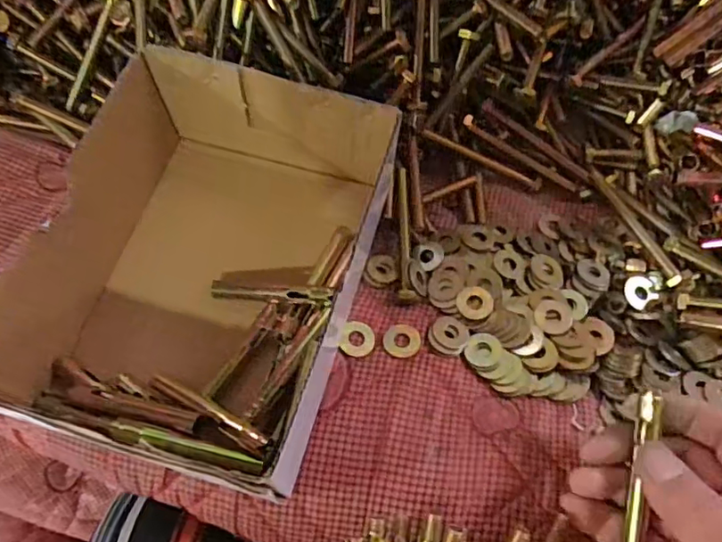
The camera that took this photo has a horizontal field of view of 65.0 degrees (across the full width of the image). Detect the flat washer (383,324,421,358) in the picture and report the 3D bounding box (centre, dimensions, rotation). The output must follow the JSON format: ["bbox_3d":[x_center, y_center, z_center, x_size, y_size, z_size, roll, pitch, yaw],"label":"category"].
[{"bbox_3d":[0.022,0.036,0.295,0.019,0.004,0.018,0,59,0],"label":"flat washer"}]

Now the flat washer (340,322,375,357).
[{"bbox_3d":[-0.002,0.035,0.295,0.017,0.004,0.019,13,59,-7],"label":"flat washer"}]

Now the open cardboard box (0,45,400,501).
[{"bbox_3d":[-0.073,-0.006,0.275,0.141,0.078,0.190,15,60,9],"label":"open cardboard box"}]

